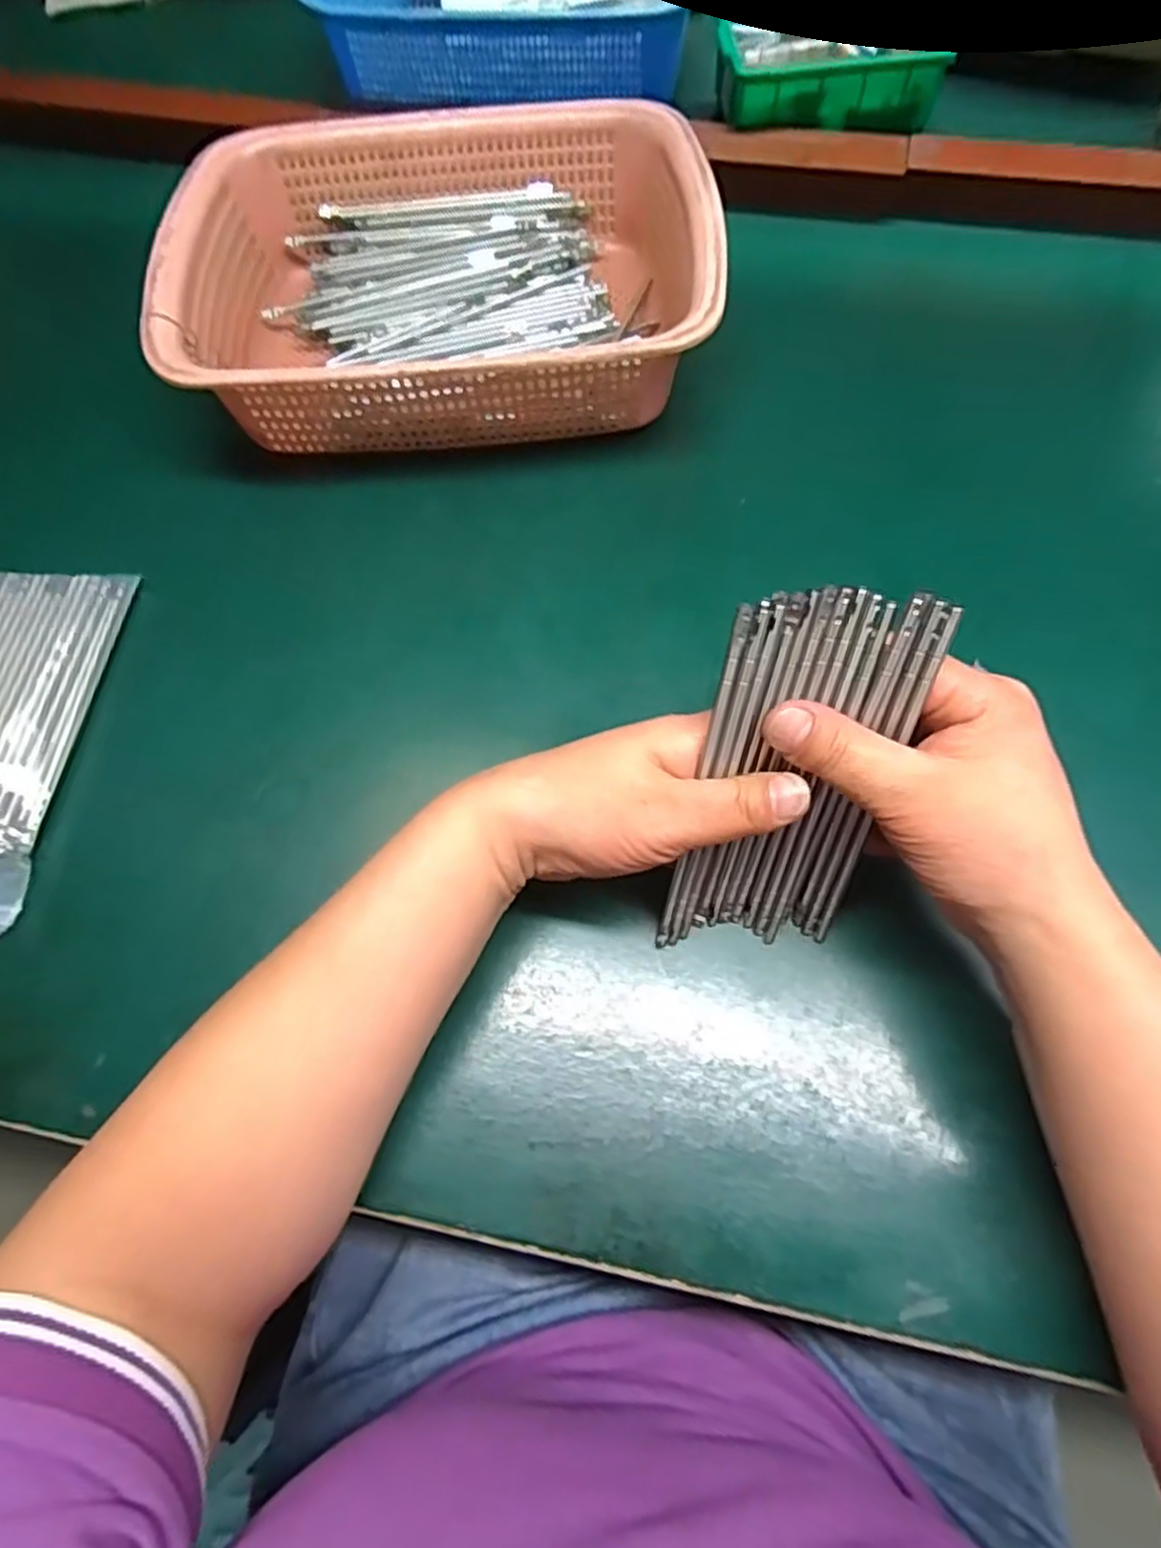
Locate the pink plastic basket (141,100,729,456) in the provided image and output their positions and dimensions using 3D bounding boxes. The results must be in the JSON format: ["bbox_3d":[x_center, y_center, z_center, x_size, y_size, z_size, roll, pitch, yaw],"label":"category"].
[{"bbox_3d":[-0.074,-0.282,0.425,0.288,0.076,0.221,-4,68,1],"label":"pink plastic basket"}]

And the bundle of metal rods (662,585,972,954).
[{"bbox_3d":[0.073,0.006,0.264,0.066,0.147,0.012,4,37,-3],"label":"bundle of metal rods"}]

